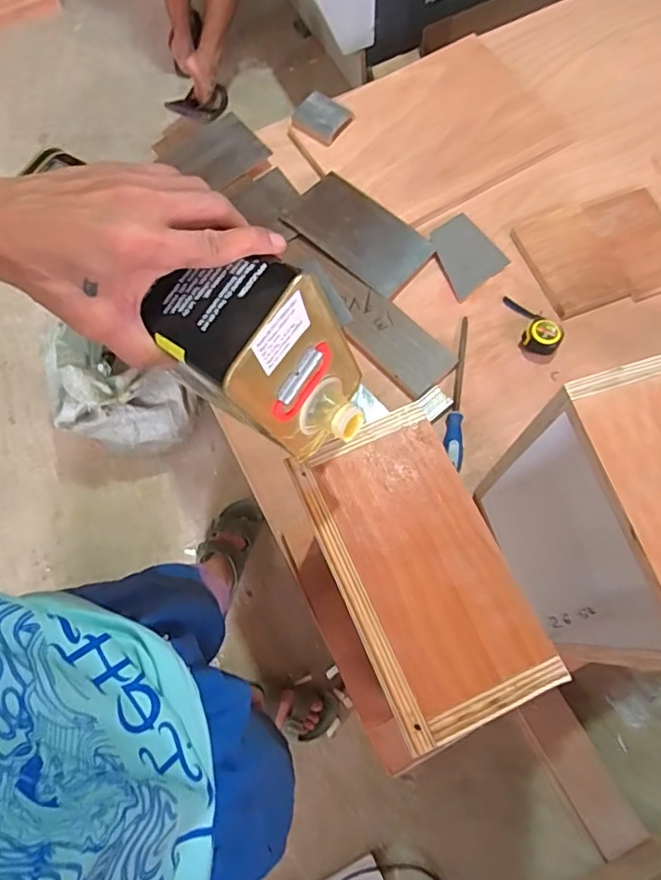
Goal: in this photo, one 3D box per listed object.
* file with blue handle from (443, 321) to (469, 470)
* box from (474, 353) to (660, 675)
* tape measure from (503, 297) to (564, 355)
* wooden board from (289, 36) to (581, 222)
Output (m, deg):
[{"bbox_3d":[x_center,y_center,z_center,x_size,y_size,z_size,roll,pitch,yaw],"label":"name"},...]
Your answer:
[{"bbox_3d":[0.221,-0.089,0.958,0.035,0.028,0.293,5,71,4],"label":"file with blue handle"},{"bbox_3d":[0.327,0.111,0.660,0.142,0.415,0.258,-16,71,-4],"label":"box"},{"bbox_3d":[0.355,-0.211,0.982,0.062,0.040,0.139,-35,74,-9],"label":"tape measure"},{"bbox_3d":[0.198,-0.630,1.130,0.437,0.022,0.376,-33,77,-4],"label":"wooden board"}]

